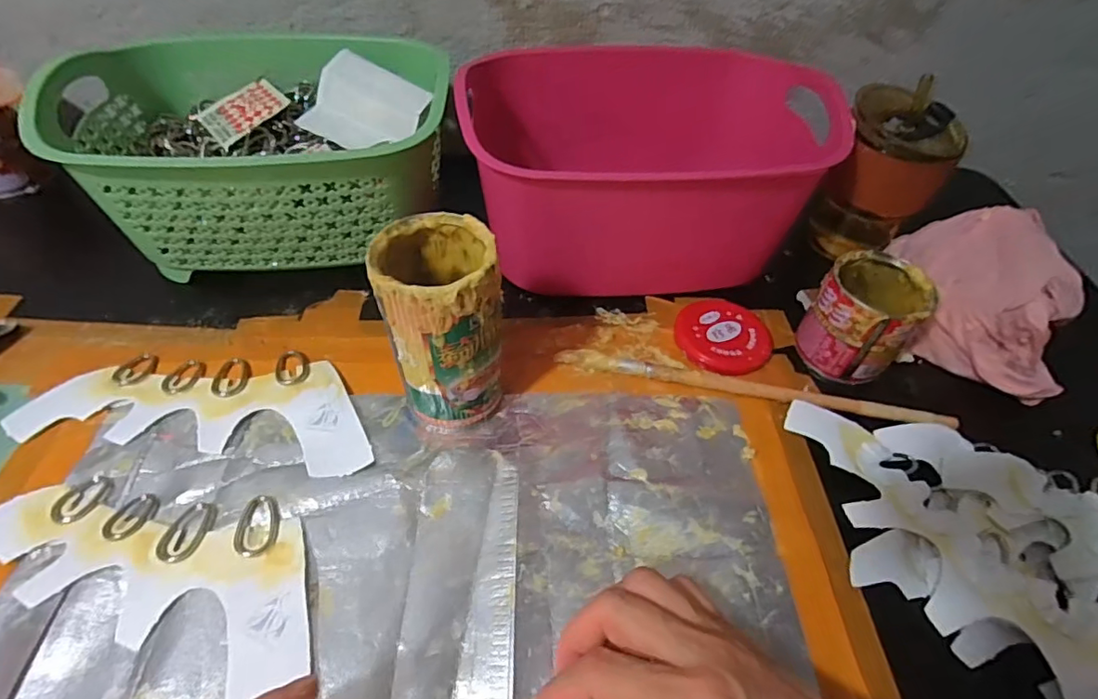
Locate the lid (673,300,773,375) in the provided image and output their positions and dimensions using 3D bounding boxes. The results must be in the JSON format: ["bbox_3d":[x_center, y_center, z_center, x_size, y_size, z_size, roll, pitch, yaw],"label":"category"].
[{"bbox_3d":[0.129,-0.011,0.404,0.069,0.009,0.063,2,50,-2],"label":"lid"}]

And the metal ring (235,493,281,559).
[{"bbox_3d":[-0.156,0.094,0.290,0.021,0.005,0.032,-1,50,-5],"label":"metal ring"}]

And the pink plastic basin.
[{"bbox_3d":[0.069,-0.148,0.436,0.255,0.131,0.165,0,50,-4],"label":"pink plastic basin"}]

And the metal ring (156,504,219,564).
[{"bbox_3d":[-0.191,0.096,0.288,0.023,0.004,0.033,9,50,4],"label":"metal ring"}]

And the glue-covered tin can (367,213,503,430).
[{"bbox_3d":[-0.060,-0.013,0.316,0.060,0.119,0.066,2,50,-2],"label":"glue-covered tin can"}]

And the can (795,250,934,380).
[{"bbox_3d":[0.219,-0.022,0.379,0.064,0.069,0.063,2,50,-2],"label":"can"}]

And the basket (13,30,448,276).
[{"bbox_3d":[-0.216,-0.160,0.422,0.240,0.103,0.187,-9,51,-11],"label":"basket"}]

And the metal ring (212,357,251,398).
[{"bbox_3d":[-0.210,0.017,0.358,0.022,0.004,0.036,-12,52,-13],"label":"metal ring"}]

